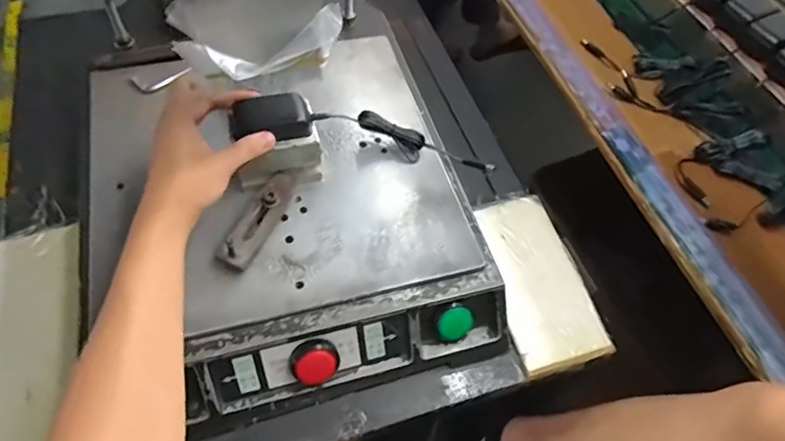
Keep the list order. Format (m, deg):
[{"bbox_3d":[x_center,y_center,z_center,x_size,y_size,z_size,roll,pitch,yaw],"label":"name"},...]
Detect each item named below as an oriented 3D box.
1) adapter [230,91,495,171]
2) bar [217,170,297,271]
[{"bbox_3d":[-0.019,-0.087,0.554,0.290,0.036,0.044,6,52,-33],"label":"adapter"},{"bbox_3d":[-0.126,-0.003,0.501,0.028,0.028,0.110,19,57,7],"label":"bar"}]

